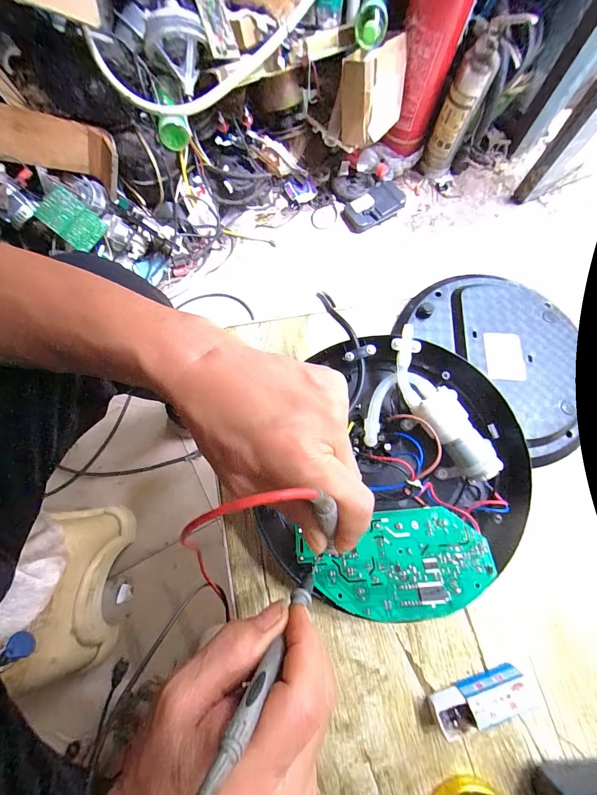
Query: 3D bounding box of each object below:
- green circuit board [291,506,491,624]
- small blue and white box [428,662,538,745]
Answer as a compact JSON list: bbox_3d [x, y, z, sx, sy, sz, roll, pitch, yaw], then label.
[{"bbox_3d":[0.072,0.126,0.245,0.140,0.018,0.071,-4,74,-3],"label":"green circuit board"},{"bbox_3d":[0.138,0.229,0.245,0.071,0.021,0.024,-14,75,-4],"label":"small blue and white box"}]

